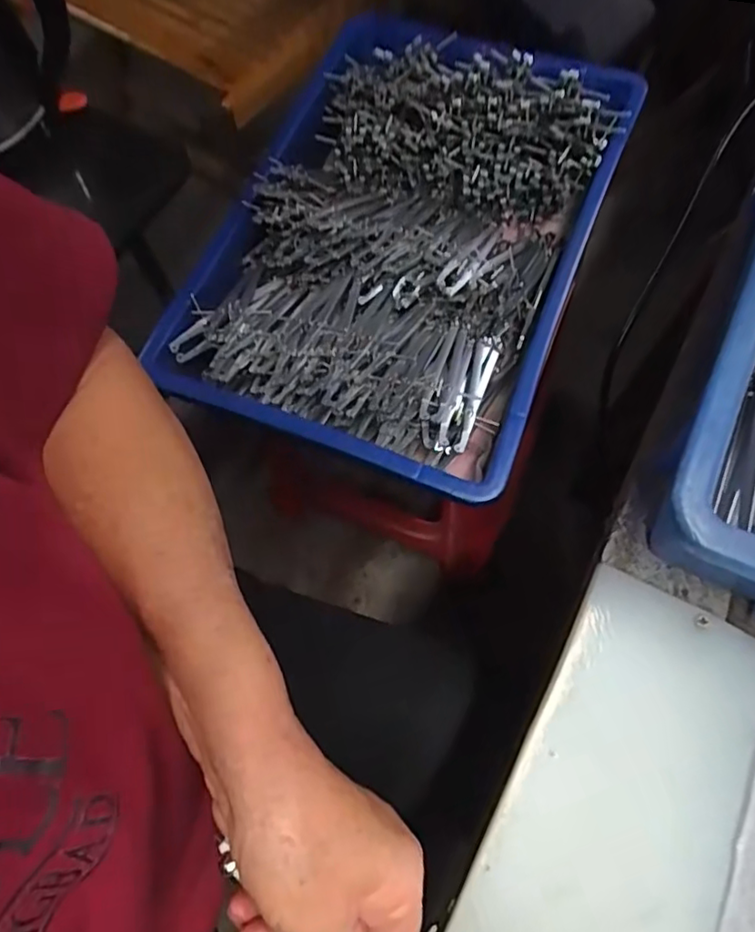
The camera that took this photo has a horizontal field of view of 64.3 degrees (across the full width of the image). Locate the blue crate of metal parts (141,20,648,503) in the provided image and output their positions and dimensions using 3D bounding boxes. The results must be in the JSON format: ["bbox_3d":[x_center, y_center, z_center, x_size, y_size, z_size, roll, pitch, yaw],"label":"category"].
[{"bbox_3d":[0.021,-0.189,0.493,0.283,0.096,0.395,20,72,9],"label":"blue crate of metal parts"}]

